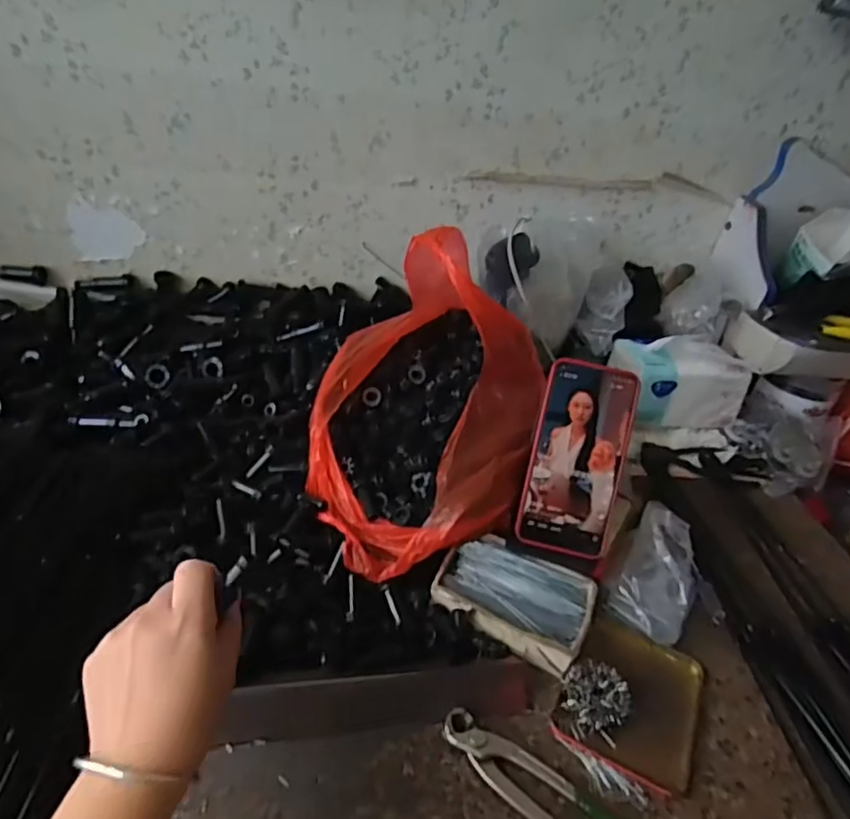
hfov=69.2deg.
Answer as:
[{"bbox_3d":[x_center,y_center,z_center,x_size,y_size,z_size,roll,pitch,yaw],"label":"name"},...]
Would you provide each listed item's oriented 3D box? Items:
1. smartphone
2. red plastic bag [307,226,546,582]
[{"bbox_3d":[0.132,0.041,0.534,0.077,0.162,0.013,13,-3,8],"label":"smartphone"},{"bbox_3d":[-0.004,-0.001,0.549,0.199,0.223,0.234,14,35,9],"label":"red plastic bag"}]

